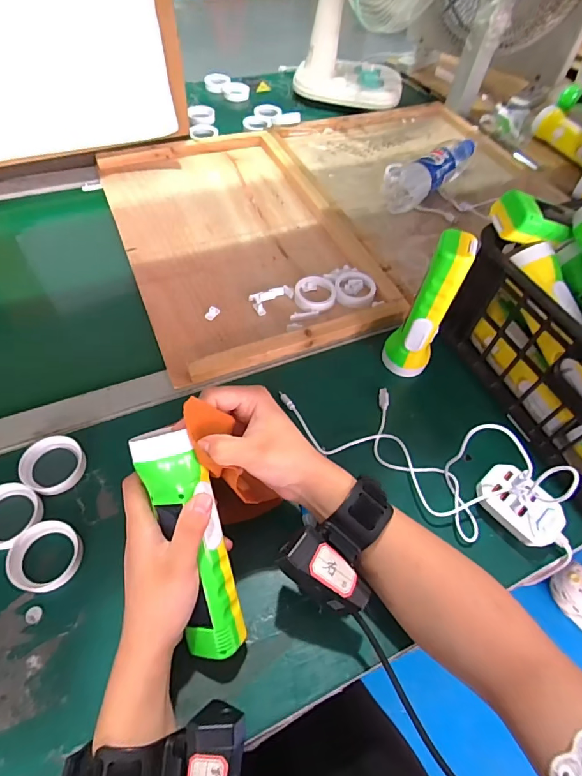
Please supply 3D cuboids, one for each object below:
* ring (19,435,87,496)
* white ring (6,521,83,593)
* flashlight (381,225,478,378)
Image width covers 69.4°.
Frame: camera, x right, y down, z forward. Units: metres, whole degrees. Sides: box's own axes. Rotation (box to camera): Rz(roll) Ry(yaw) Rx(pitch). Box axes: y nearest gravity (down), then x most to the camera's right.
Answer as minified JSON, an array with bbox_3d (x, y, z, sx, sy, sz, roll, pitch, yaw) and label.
[{"bbox_3d":[-0.225,0.071,0.397,0.059,0.013,0.053,38,62,18],"label":"ring"},{"bbox_3d":[-0.204,0.139,0.350,0.055,0.013,0.054,2,57,-3],"label":"white ring"},{"bbox_3d":[0.139,-0.077,0.433,0.047,0.168,0.046,29,59,13],"label":"flashlight"}]

